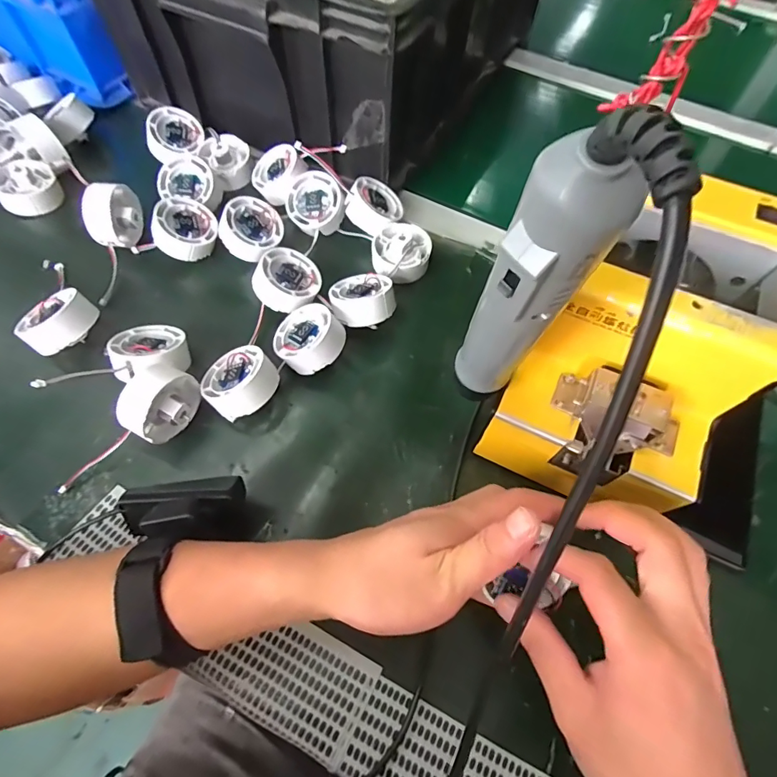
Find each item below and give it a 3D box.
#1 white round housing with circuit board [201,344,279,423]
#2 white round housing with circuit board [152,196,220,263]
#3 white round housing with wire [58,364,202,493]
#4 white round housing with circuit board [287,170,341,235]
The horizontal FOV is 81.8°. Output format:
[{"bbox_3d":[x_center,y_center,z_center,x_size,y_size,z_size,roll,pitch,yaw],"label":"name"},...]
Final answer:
[{"bbox_3d":[-0.113,-0.005,0.345,0.054,0.029,0.054,-12,54,17],"label":"white round housing with circuit board"},{"bbox_3d":[-0.191,-0.151,0.422,0.056,0.028,0.053,14,55,-21],"label":"white round housing with circuit board"},{"bbox_3d":[-0.182,0.032,0.319,0.033,0.057,0.110,38,68,16],"label":"white round housing with wire"},{"bbox_3d":[-0.069,-0.179,0.436,0.054,0.024,0.054,0,93,10],"label":"white round housing with circuit board"}]

